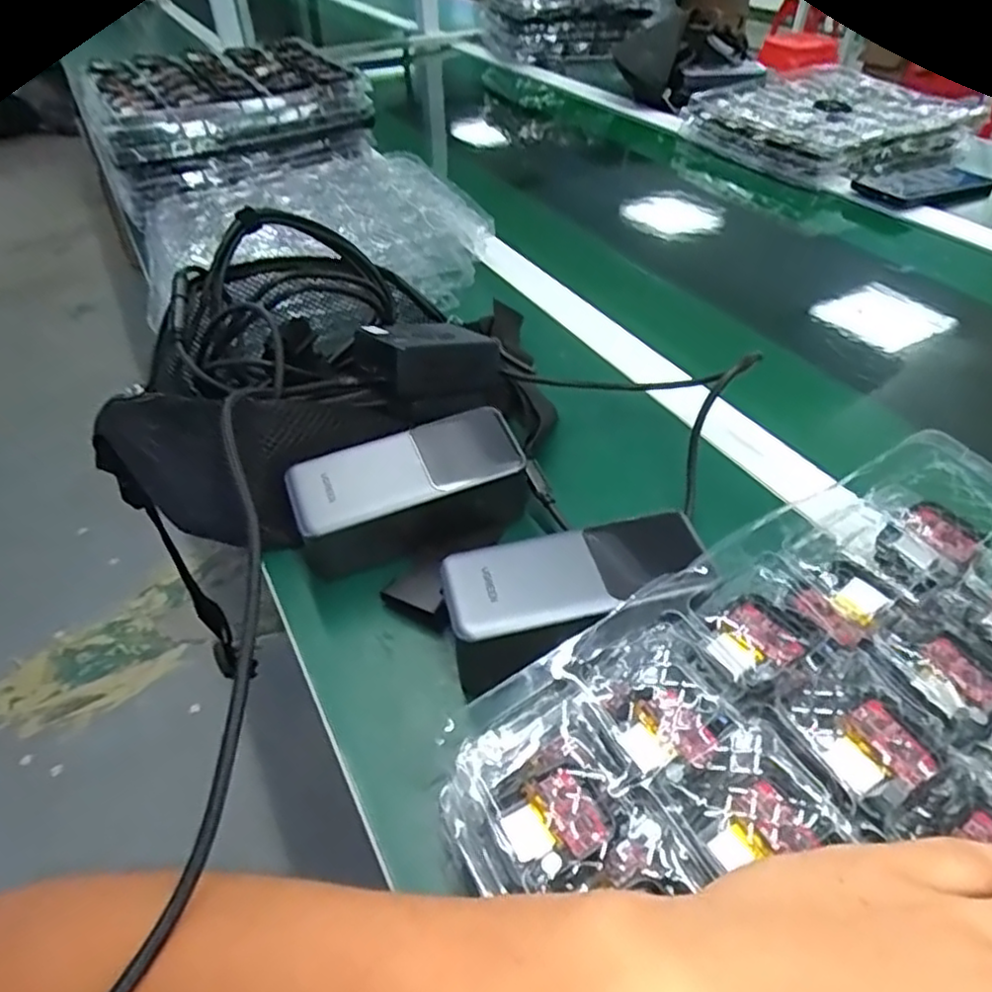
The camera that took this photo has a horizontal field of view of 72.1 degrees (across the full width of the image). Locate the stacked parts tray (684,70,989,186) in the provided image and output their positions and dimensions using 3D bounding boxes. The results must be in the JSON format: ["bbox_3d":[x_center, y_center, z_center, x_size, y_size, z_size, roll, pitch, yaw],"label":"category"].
[{"bbox_3d":[0.441,-0.513,0.926,0.286,0.056,0.277,-24,48,-21],"label":"stacked parts tray"}]

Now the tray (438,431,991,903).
[{"bbox_3d":[0.157,0.124,0.228,0.296,0.040,0.271,-28,49,-19],"label":"tray"}]

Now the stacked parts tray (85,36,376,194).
[{"bbox_3d":[-0.338,-0.473,0.841,0.284,0.094,0.294,-27,49,-23],"label":"stacked parts tray"}]

